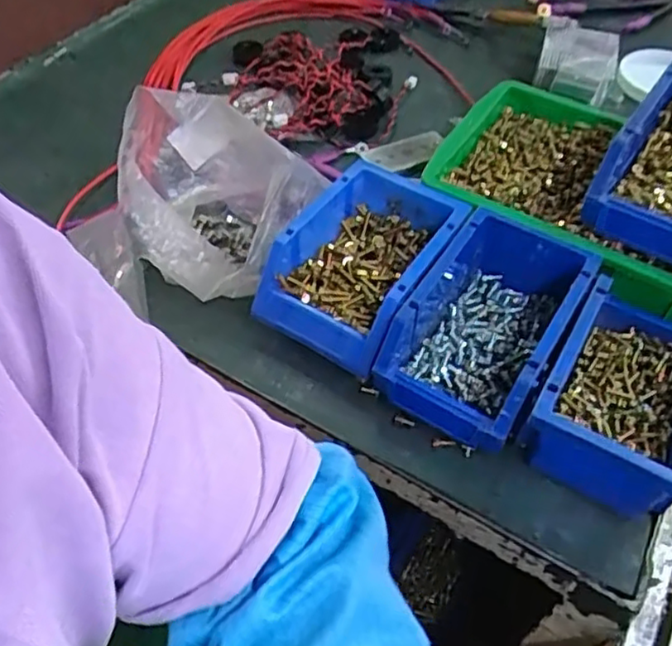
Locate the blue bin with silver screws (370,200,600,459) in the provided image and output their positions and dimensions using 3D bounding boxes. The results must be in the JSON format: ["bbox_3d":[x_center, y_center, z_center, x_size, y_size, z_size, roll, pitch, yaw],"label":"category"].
[{"bbox_3d":[0.113,0.000,0.493,0.107,0.067,0.168,27,56,19],"label":"blue bin with silver screws"}]

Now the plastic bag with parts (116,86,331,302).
[{"bbox_3d":[-0.099,-0.103,0.533,0.141,0.123,0.123,26,56,18],"label":"plastic bag with parts"}]

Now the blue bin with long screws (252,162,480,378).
[{"bbox_3d":[0.020,-0.047,0.524,0.114,0.067,0.158,28,56,20],"label":"blue bin with long screws"}]

